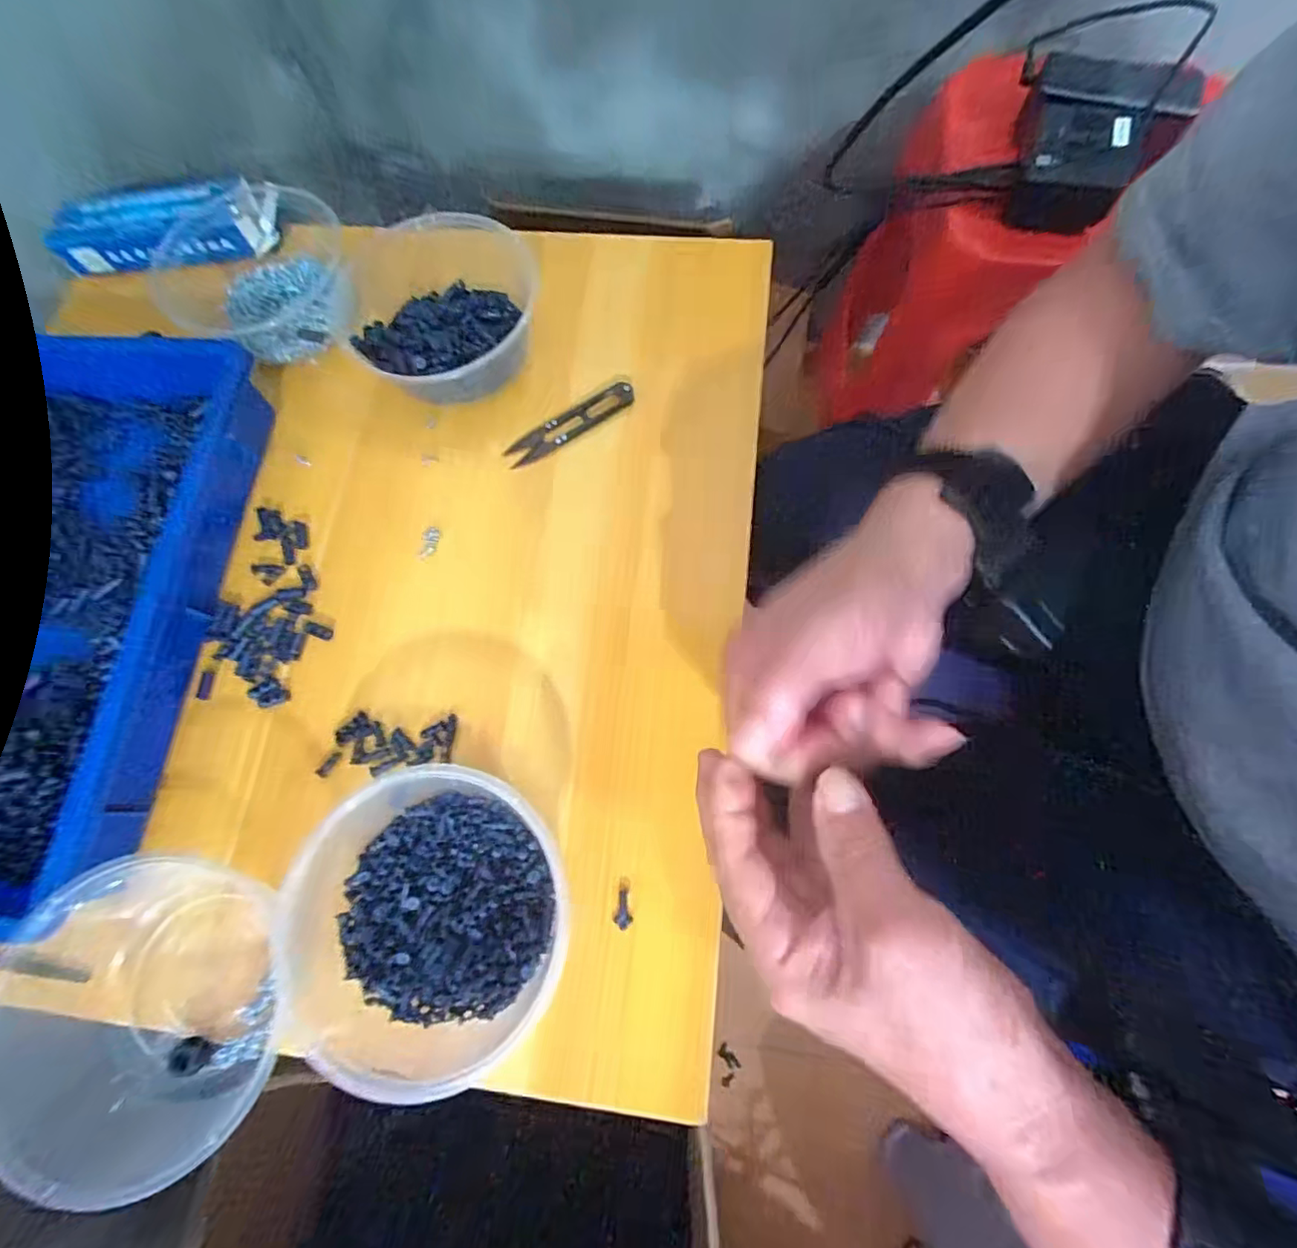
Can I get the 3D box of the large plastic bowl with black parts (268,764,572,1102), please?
[{"bbox_3d":[-0.111,0.153,0.305,0.136,0.065,0.138,-1,72,3],"label":"large plastic bowl with black parts"}]

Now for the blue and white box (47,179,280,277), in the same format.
[{"bbox_3d":[-0.384,-0.324,0.464,0.186,0.035,0.050,-4,74,1],"label":"blue and white box"}]

